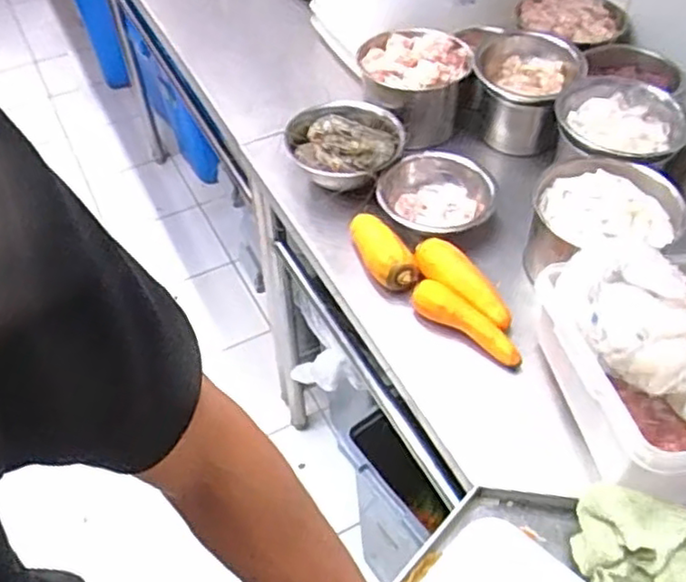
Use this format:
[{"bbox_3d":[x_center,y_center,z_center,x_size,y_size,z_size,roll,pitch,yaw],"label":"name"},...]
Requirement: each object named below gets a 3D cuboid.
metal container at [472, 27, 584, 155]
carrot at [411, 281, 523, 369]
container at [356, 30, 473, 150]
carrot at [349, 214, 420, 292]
[{"bbox_3d":[0.278,-0.301,1.043,0.160,0.129,0.139,12,50,11],"label":"metal container"},{"bbox_3d":[0.148,0.039,0.808,0.148,0.033,0.042,35,58,27],"label":"carrot"},{"bbox_3d":[0.110,-0.318,1.091,0.168,0.149,0.175,-26,54,-21],"label":"container"},{"bbox_3d":[0.050,-0.055,0.890,0.055,0.043,0.133,-17,51,-14],"label":"carrot"}]

